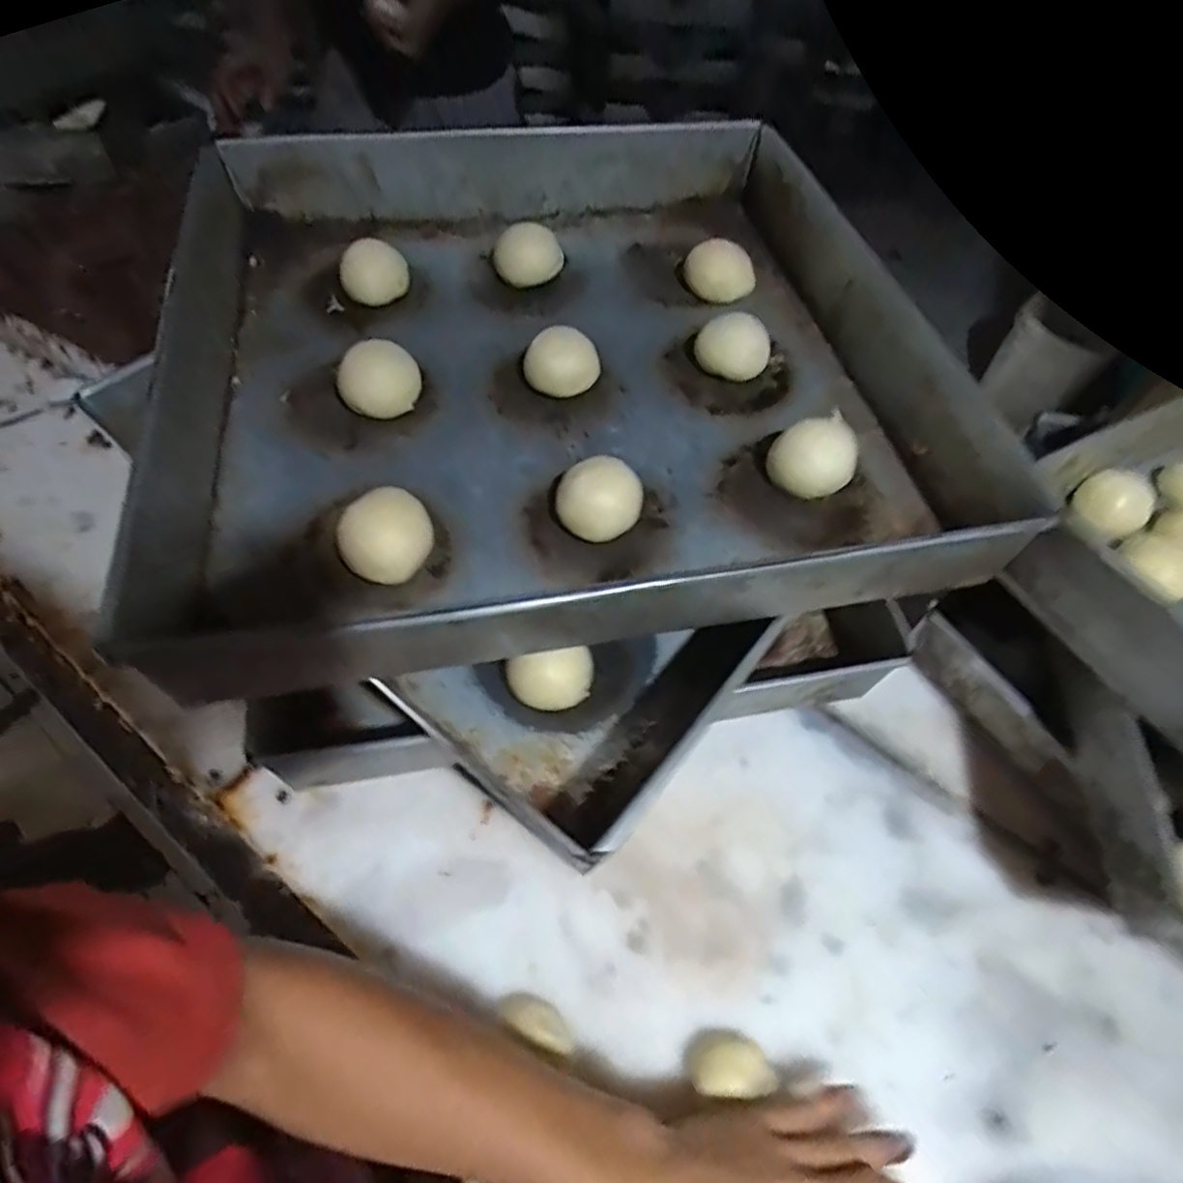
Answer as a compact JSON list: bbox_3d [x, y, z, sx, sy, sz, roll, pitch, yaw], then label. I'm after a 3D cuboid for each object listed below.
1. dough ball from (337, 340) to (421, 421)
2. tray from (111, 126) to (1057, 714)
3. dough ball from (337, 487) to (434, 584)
[{"bbox_3d":[-0.126,-0.128,0.376,0.046,0.033,0.040,-15,58,-13],"label":"dough ball"},{"bbox_3d":[-0.024,-0.151,0.389,0.414,0.068,0.411,-9,57,-9],"label":"tray"},{"bbox_3d":[-0.102,-0.029,0.314,0.042,0.031,0.045,1,56,-2],"label":"dough ball"}]

